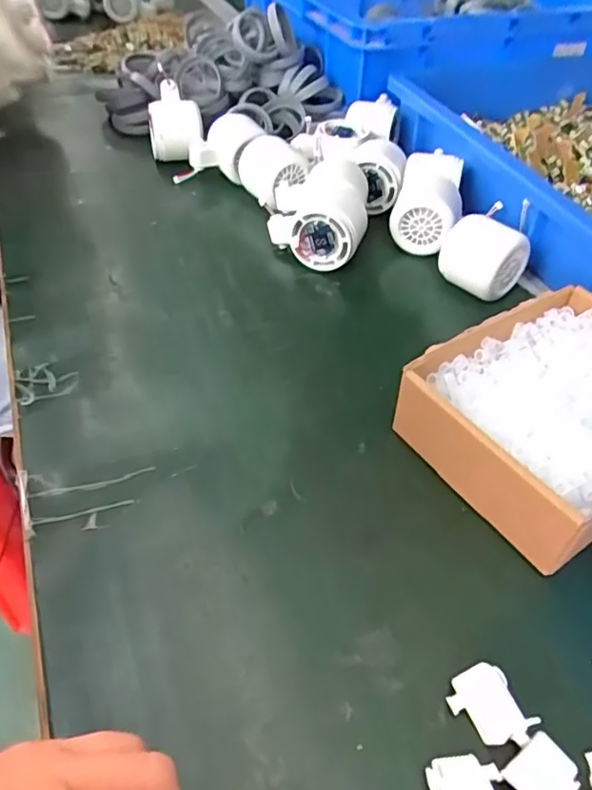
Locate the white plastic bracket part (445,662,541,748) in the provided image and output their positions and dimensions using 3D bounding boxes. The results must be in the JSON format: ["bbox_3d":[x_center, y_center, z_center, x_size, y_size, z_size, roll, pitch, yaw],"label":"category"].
[{"bbox_3d":[0.087,0.140,0.266,0.029,0.011,0.035,-14,49,-16],"label":"white plastic bracket part"}]

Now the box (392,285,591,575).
[{"bbox_3d":[0.166,0.008,0.370,0.181,0.050,0.133,-24,52,-24],"label":"box"}]

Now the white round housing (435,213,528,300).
[{"bbox_3d":[0.154,-0.117,0.492,0.055,0.050,0.063,-30,55,-28],"label":"white round housing"}]

